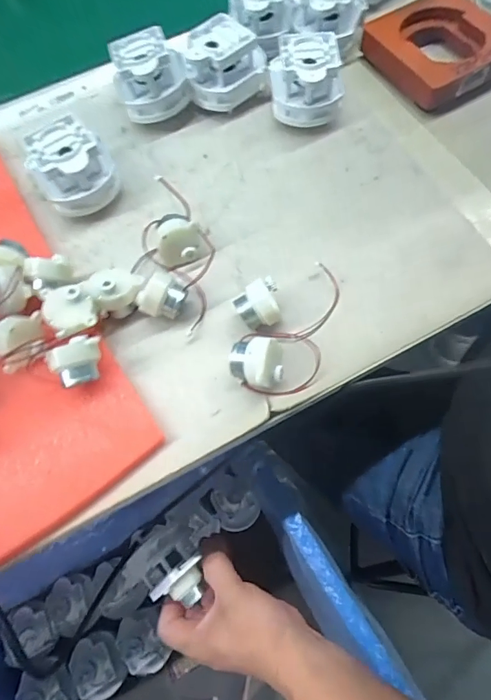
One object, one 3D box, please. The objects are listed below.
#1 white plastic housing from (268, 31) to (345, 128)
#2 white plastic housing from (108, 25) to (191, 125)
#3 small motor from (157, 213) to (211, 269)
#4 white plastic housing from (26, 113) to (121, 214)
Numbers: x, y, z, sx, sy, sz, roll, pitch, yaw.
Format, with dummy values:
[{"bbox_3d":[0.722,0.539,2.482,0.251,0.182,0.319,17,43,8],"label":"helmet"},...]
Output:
[{"bbox_3d":[0.051,-0.220,0.354,0.059,0.052,0.056,-4,67,2],"label":"white plastic housing"},{"bbox_3d":[-0.080,-0.231,0.358,0.057,0.041,0.060,-16,67,-4],"label":"white plastic housing"},{"bbox_3d":[-0.051,-0.082,0.311,0.030,0.027,0.028,-23,42,-20],"label":"small motor"},{"bbox_3d":[-0.131,-0.139,0.323,0.057,0.040,0.057,-28,69,-8],"label":"white plastic housing"}]

